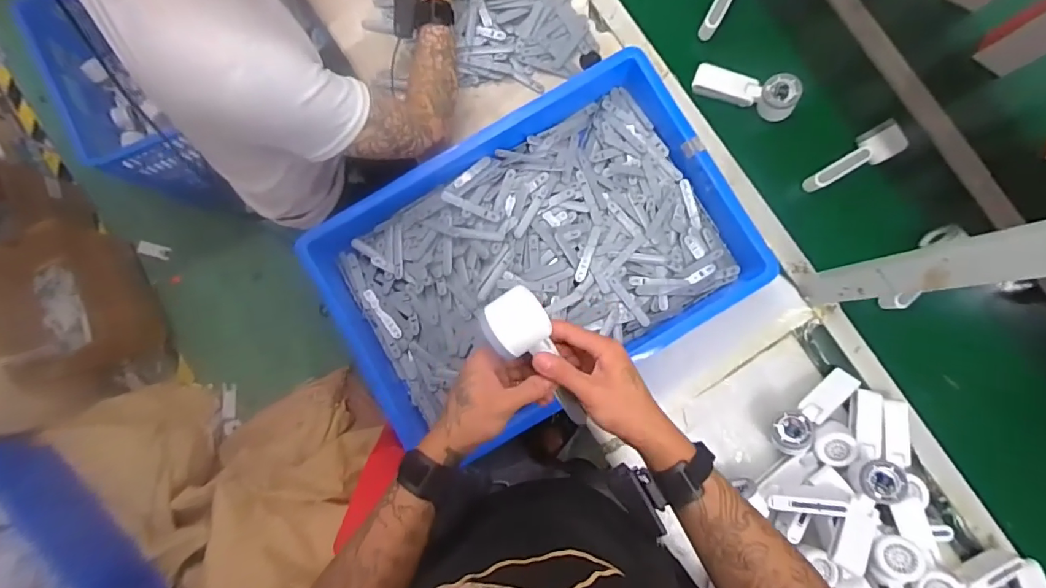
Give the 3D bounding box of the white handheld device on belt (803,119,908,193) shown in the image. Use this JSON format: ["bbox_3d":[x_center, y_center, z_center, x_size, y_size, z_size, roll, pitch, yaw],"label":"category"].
[{"bbox_3d":[0.554,-0.228,0.824,0.174,0.052,0.059,-28,86,-2],"label":"white handheld device on belt"}]

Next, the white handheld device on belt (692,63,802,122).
[{"bbox_3d":[0.381,-0.351,0.839,0.170,0.039,0.060,21,86,15],"label":"white handheld device on belt"}]

